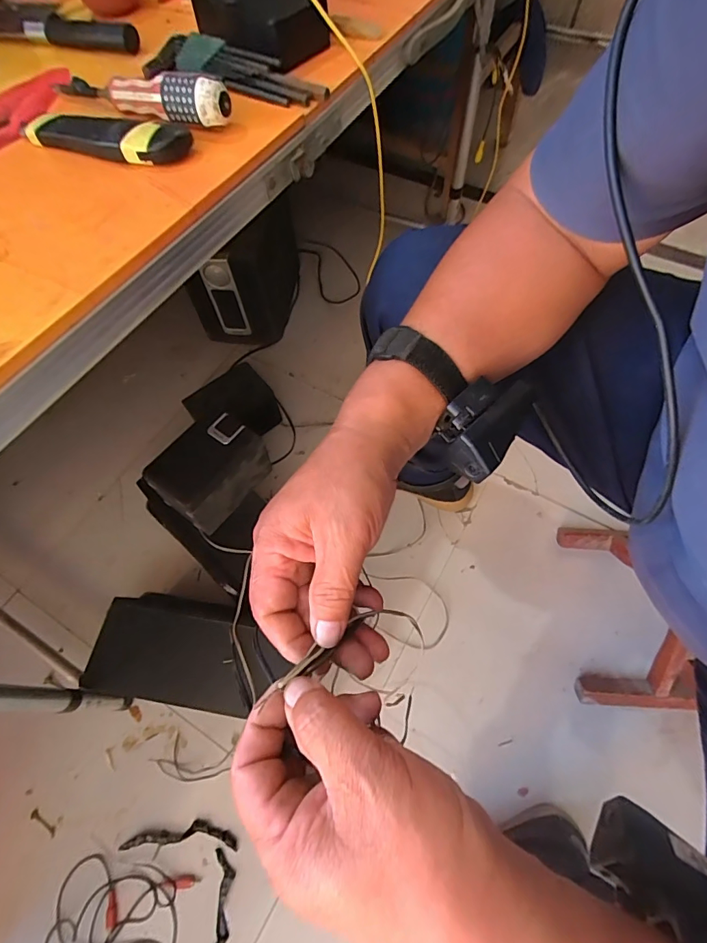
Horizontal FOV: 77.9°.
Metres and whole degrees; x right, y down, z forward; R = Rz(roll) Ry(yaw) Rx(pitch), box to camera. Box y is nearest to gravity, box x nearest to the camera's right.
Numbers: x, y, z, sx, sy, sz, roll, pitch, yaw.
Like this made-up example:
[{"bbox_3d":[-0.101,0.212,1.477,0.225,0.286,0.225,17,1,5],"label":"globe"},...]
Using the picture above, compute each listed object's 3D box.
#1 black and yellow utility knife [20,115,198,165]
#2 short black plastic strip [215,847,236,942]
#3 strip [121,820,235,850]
[{"bbox_3d":[-0.203,-0.272,0.355,0.144,0.021,0.029,15,65,9],"label":"black and yellow utility knife"},{"bbox_3d":[-0.166,0.542,0.550,0.027,0.004,0.106,-2,62,0],"label":"short black plastic strip"},{"bbox_3d":[-0.230,0.484,0.583,0.149,0.007,0.029,0,62,1],"label":"strip"}]

